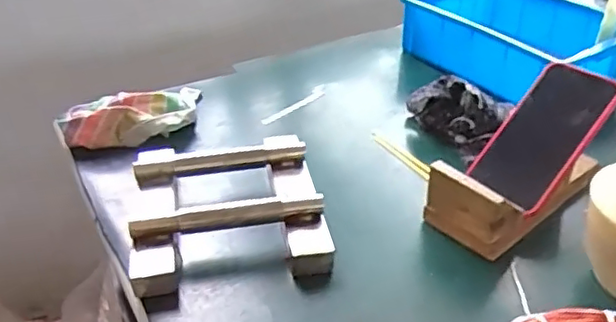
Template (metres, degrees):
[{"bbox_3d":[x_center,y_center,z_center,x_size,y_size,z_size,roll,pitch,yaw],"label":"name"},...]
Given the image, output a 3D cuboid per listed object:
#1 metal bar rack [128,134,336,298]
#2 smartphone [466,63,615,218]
[{"bbox_3d":[-0.080,0.042,0.598,0.180,0.046,0.189,-6,34,-8],"label":"metal bar rack"},{"bbox_3d":[0.228,-0.022,0.602,0.168,0.014,0.082,-50,44,-7],"label":"smartphone"}]

